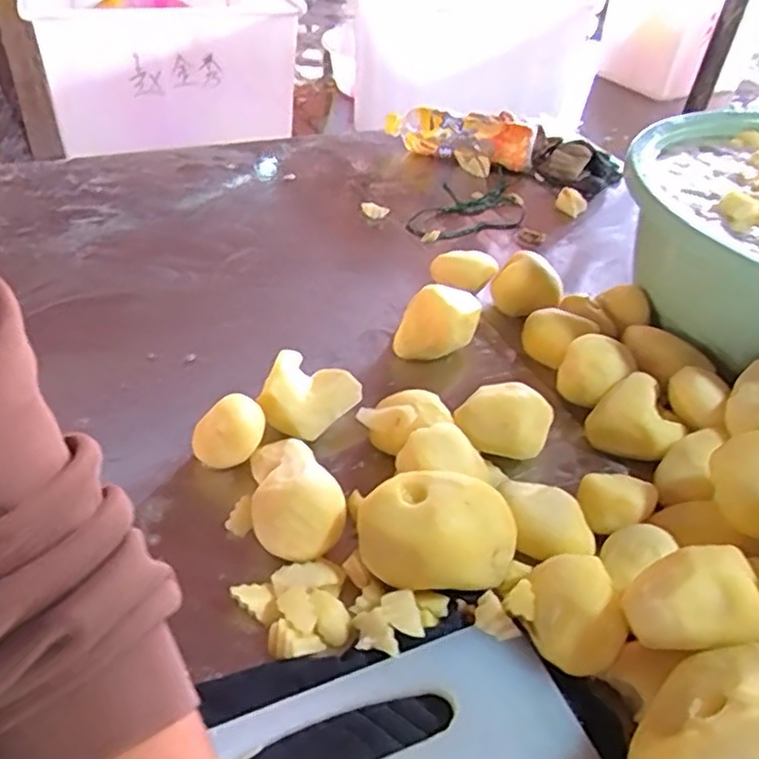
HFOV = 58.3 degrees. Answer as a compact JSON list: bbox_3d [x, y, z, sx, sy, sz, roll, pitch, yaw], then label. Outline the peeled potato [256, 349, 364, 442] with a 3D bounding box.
[{"bbox_3d":[-0.057,0.014,0.553,0.070,0.041,0.070,4,41,-3],"label":"peeled potato"}]

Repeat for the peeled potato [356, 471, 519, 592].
[{"bbox_3d":[0.039,0.098,0.449,0.104,0.053,0.075,-8,41,-12],"label":"peeled potato"}]

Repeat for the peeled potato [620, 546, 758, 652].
[{"bbox_3d":[0.176,0.122,0.378,0.069,0.043,0.056,-8,43,-17],"label":"peeled potato"}]

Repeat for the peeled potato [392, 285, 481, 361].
[{"bbox_3d":[0.057,-0.055,0.636,0.062,0.056,0.074,24,45,24],"label":"peeled potato"}]

